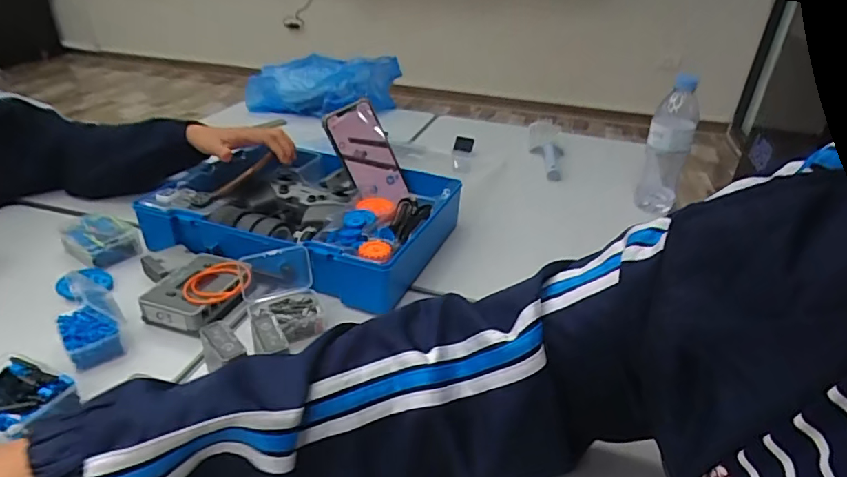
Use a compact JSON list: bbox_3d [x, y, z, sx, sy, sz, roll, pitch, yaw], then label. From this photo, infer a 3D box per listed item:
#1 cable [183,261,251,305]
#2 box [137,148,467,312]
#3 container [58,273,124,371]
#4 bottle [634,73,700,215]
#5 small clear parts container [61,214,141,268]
[{"bbox_3d":[-0.230,0.050,0.572,0.068,0.011,0.071,-7,32,-14],"label":"cable"},{"bbox_3d":[-0.173,-0.029,0.729,0.423,0.097,0.270,13,32,19],"label":"box"},{"bbox_3d":[-0.338,0.080,0.517,0.052,0.073,0.075,-21,38,-34],"label":"container"},{"bbox_3d":[0.384,-0.140,0.808,0.062,0.211,0.058,18,34,25],"label":"bottle"},{"bbox_3d":[-0.427,0.000,0.677,0.094,0.030,0.068,21,36,29],"label":"small clear parts container"}]

